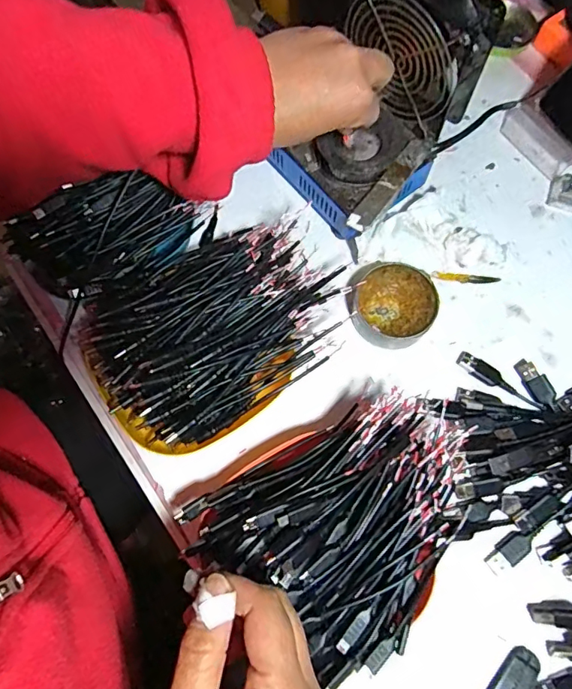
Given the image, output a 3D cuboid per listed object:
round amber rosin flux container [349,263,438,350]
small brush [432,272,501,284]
[{"bbox_3d":[0.085,-0.031,0.404,0.063,0.024,0.062,-1,72,2],"label":"round amber rosin flux container"},{"bbox_3d":[0.151,-0.056,0.423,0.057,0.005,0.007,2,72,3],"label":"small brush"}]

